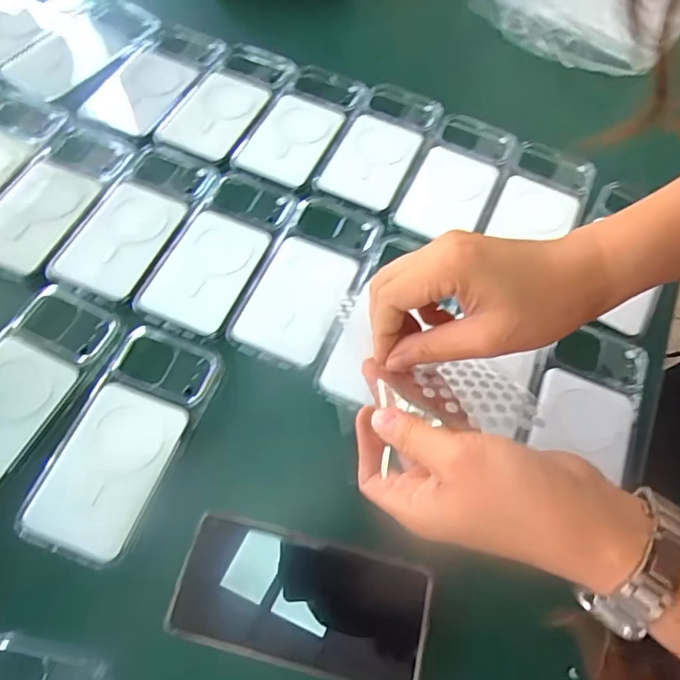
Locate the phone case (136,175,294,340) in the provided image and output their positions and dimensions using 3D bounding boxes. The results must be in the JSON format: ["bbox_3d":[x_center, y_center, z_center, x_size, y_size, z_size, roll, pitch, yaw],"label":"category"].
[{"bbox_3d":[-0.105,-0.078,0.433,0.080,0.005,0.162,22,65,7],"label":"phone case"}]

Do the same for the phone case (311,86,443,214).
[{"bbox_3d":[0.042,-0.197,0.500,0.081,0.008,0.163,23,65,8],"label":"phone case"}]

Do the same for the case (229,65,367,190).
[{"bbox_3d":[-0.037,-0.221,0.500,0.084,0.012,0.160,22,65,7],"label":"case"}]

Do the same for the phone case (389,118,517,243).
[{"bbox_3d":[0.115,-0.159,0.488,0.080,0.009,0.161,24,65,8],"label":"phone case"}]

